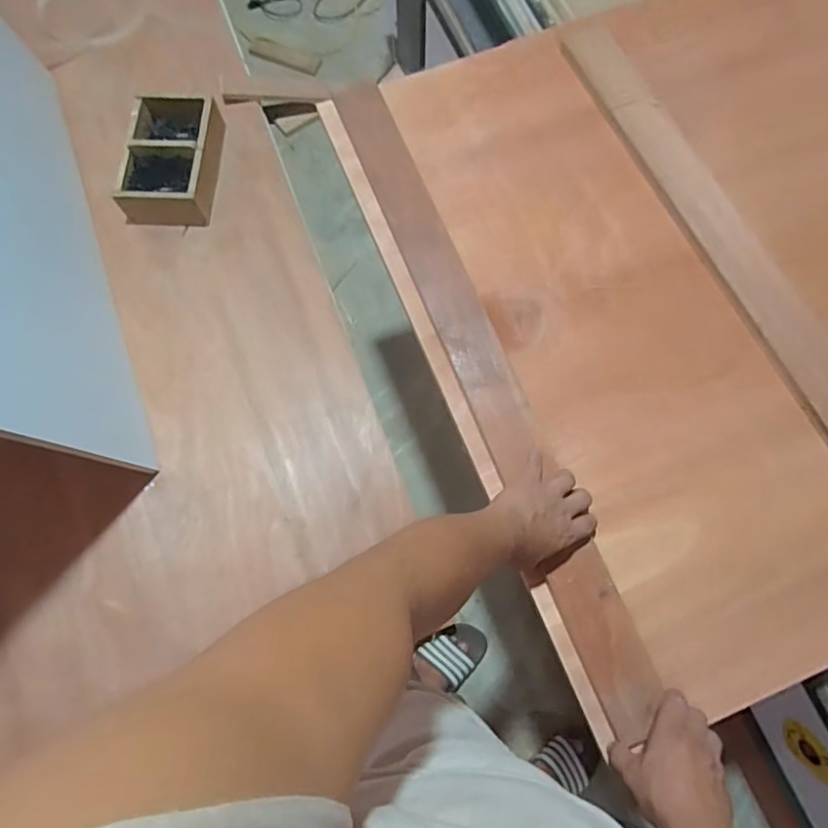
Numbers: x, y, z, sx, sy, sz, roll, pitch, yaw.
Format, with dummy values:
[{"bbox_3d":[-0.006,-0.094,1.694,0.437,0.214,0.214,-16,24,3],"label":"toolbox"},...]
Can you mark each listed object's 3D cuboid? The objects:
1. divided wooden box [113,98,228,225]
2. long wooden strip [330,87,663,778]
[{"bbox_3d":[-0.681,-0.723,1.530,0.235,0.106,0.393,1,74,1],"label":"divided wooden box"},{"bbox_3d":[0.075,-0.081,0.736,0.094,0.035,0.953,-20,73,-5],"label":"long wooden strip"}]

